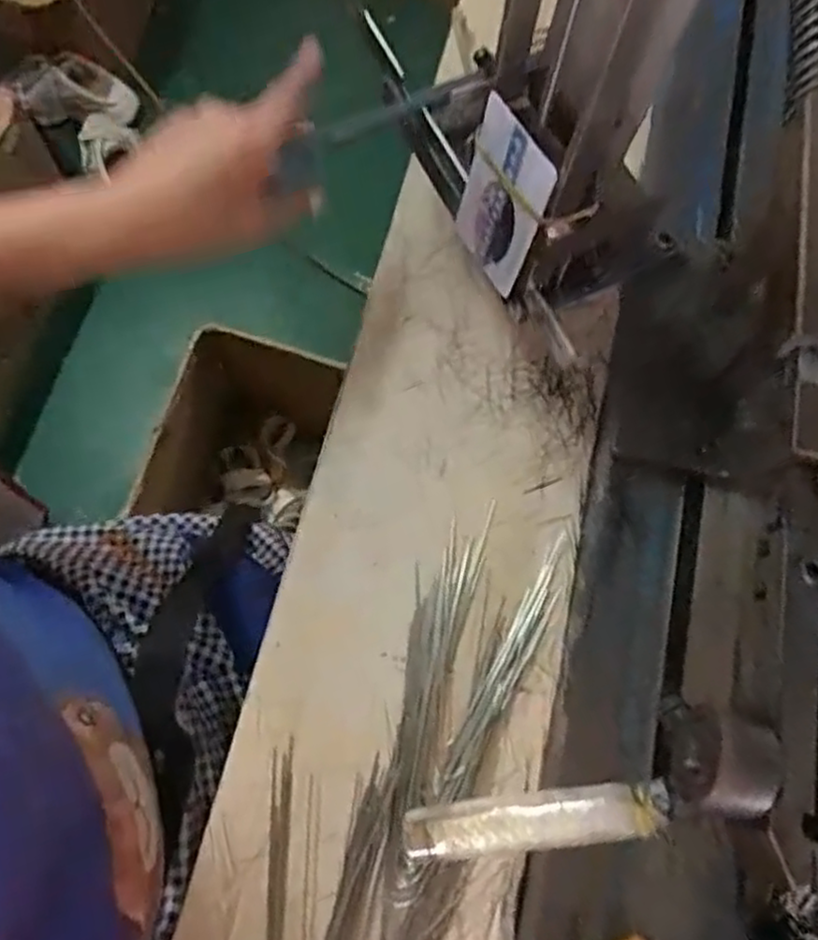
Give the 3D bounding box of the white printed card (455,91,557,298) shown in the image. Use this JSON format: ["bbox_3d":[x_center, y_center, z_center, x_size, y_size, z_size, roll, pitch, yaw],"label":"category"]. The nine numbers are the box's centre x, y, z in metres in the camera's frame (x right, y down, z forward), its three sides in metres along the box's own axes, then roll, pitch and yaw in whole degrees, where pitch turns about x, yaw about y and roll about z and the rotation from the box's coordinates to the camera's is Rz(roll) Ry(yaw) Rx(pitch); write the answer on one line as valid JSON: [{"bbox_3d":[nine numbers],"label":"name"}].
[{"bbox_3d":[0.044,-0.128,0.345,0.004,0.081,0.053,-28,71,-21],"label":"white printed card"}]

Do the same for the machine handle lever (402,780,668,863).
[{"bbox_3d":[0.044,0.123,0.250,0.092,0.011,0.018,-14,71,12],"label":"machine handle lever"}]

